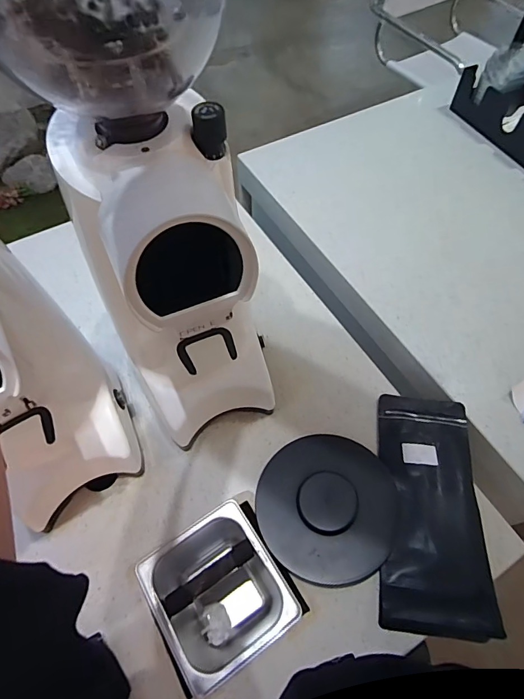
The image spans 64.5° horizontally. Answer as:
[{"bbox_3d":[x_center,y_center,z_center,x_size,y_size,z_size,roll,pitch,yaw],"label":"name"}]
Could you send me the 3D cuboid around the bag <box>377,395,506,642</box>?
[{"bbox_3d":[0.242,0.213,0.591,0.135,0.049,0.321,7,60,4],"label":"bag"}]

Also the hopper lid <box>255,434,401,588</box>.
[{"bbox_3d":[0.094,0.221,0.602,0.194,0.042,0.201,0,60,0],"label":"hopper lid"}]

